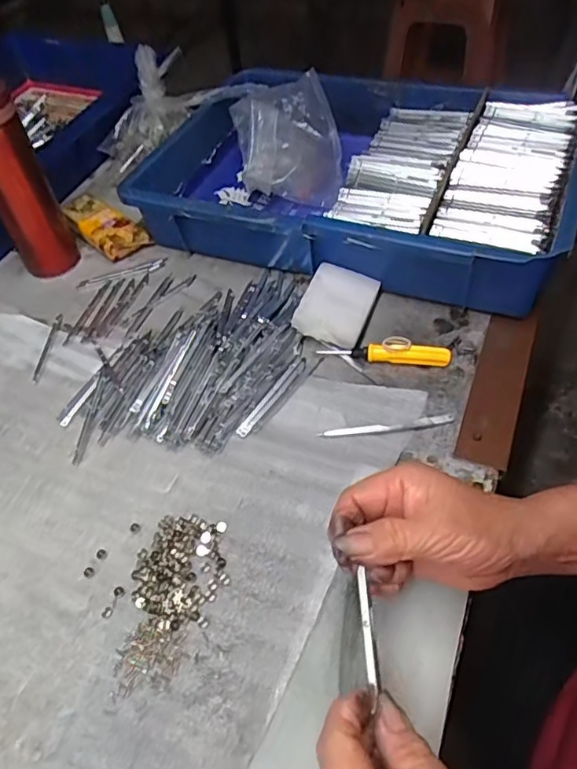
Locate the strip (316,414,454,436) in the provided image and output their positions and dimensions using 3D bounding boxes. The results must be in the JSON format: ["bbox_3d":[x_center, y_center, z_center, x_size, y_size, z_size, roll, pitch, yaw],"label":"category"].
[{"bbox_3d":[0.078,0.034,0.444,0.107,0.004,0.012,-7,51,0],"label":"strip"}]

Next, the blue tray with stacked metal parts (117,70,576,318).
[{"bbox_3d":[0.075,-0.222,0.601,0.424,0.097,0.275,16,54,17],"label":"blue tray with stacked metal parts"}]

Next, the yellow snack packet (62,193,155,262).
[{"bbox_3d":[-0.210,-0.176,0.626,0.105,0.034,0.049,33,61,27],"label":"yellow snack packet"}]

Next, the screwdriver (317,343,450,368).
[{"bbox_3d":[0.084,-0.028,0.487,0.111,0.017,0.014,6,52,10],"label":"screwdriver"}]

